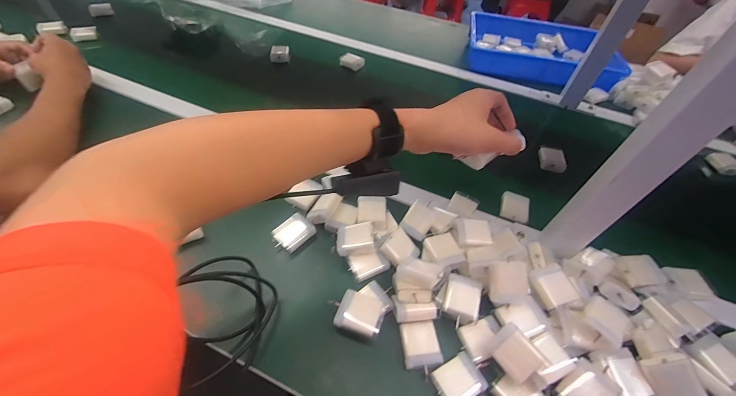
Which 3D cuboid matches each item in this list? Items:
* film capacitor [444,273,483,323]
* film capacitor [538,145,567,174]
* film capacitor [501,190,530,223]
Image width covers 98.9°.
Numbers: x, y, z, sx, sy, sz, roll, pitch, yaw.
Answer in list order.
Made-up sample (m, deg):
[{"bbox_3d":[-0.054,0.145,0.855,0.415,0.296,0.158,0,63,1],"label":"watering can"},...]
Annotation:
[{"bbox_3d":[0.114,0.123,0.382,0.041,0.026,0.047,20,50,11],"label":"film capacitor"},{"bbox_3d":[0.340,-0.072,0.581,0.041,0.025,0.046,12,49,4],"label":"film capacitor"},{"bbox_3d":[0.234,0.015,0.501,0.042,0.018,0.047,18,50,10],"label":"film capacitor"}]

